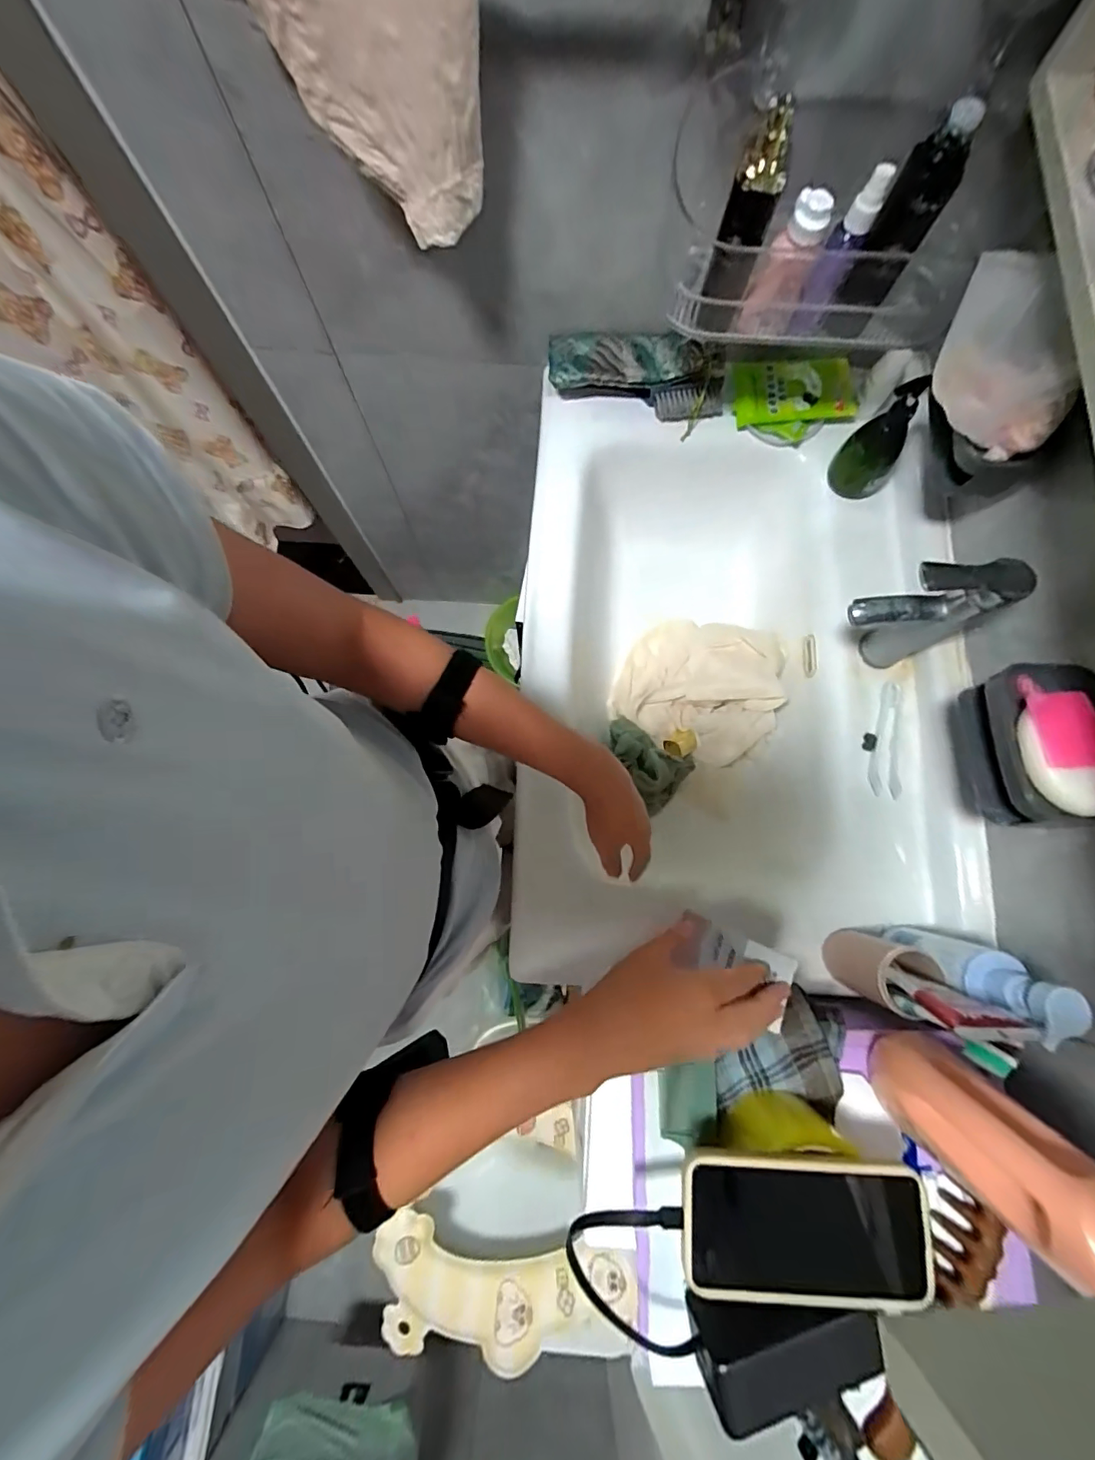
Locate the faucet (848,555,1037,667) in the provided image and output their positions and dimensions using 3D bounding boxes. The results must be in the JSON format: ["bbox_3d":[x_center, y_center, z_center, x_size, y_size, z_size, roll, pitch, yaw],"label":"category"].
[{"bbox_3d":[0.376,-0.114,0.512,0.136,0.186,0.047,-12,79,-2],"label":"faucet"}]

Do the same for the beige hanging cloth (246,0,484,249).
[{"bbox_3d":[-0.130,-0.496,0.385,0.161,0.162,0.043,1,78,0],"label":"beige hanging cloth"}]

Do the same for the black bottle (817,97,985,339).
[{"bbox_3d":[0.296,-0.418,0.426,0.042,0.148,0.038,33,80,6],"label":"black bottle"}]

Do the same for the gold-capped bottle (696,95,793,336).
[{"bbox_3d":[0.170,-0.427,0.428,0.041,0.148,0.033,18,79,4],"label":"gold-capped bottle"}]

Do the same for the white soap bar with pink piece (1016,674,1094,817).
[{"bbox_3d":[0.401,0.009,0.385,0.041,0.032,0.109,1,78,0],"label":"white soap bar with pink piece"}]

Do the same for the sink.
[{"bbox_3d":[0.216,-0.074,0.647,0.488,0.170,0.702,3,78,1],"label":"sink"}]

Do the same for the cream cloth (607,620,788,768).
[{"bbox_3d":[0.215,-0.061,0.684,0.214,0.096,0.185,24,79,5],"label":"cream cloth"}]

